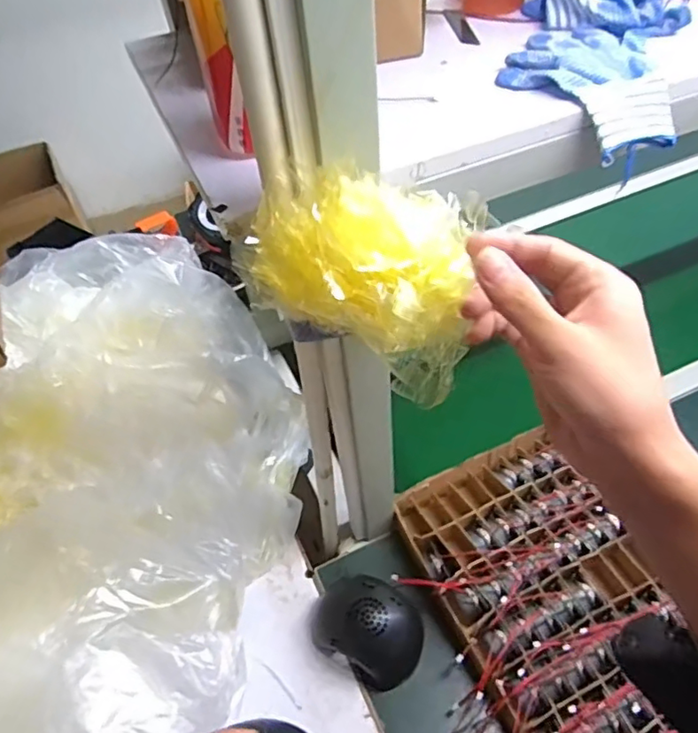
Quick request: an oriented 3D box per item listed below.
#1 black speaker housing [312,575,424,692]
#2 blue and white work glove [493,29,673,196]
[{"bbox_3d":[0.021,0.293,0.662,0.128,0.062,0.096,24,57,23],"label":"black speaker housing"},{"bbox_3d":[0.208,-0.241,0.500,0.129,0.043,0.166,-27,53,-16],"label":"blue and white work glove"}]

